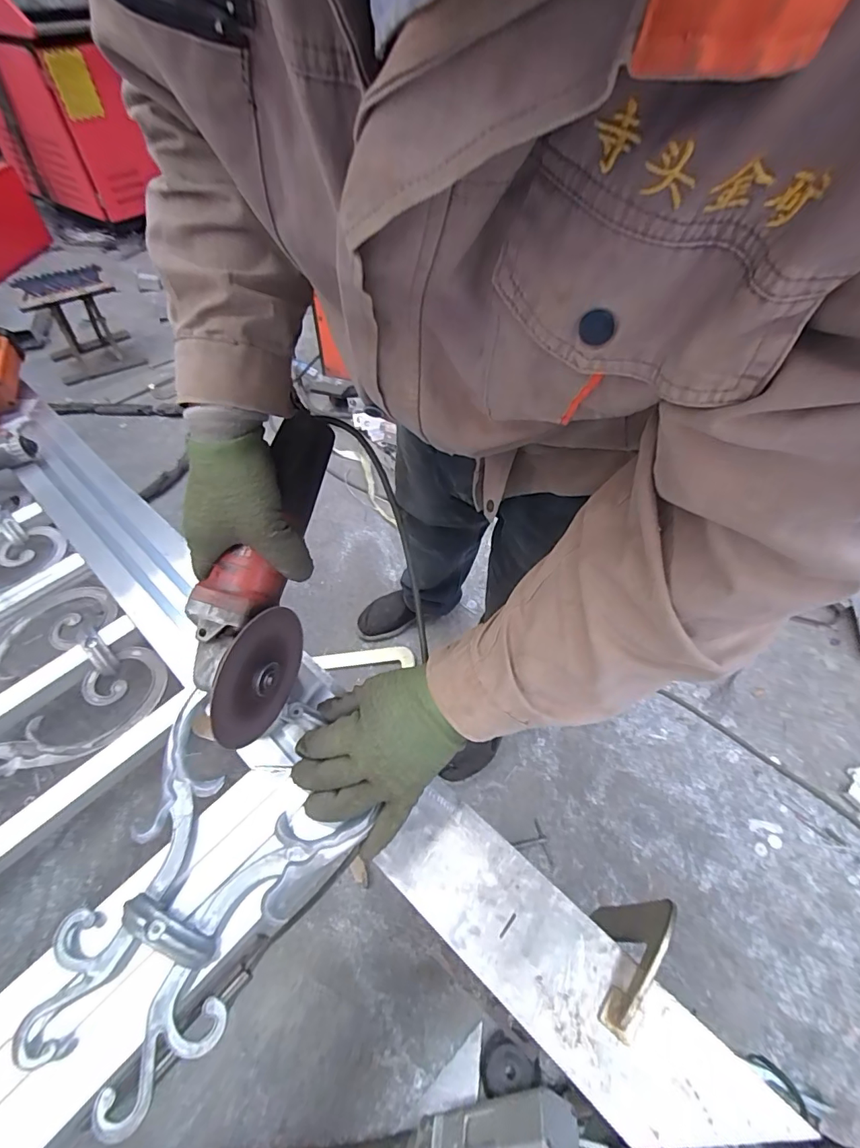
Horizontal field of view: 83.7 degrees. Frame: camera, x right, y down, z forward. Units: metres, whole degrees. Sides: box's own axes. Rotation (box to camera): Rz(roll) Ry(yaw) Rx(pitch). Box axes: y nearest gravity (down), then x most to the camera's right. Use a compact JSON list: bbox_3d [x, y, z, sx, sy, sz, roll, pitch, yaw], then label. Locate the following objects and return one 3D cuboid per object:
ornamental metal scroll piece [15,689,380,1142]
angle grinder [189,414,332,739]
[{"bbox_3d":[-0.202,0.247,0.382,0.211,0.028,0.237,23,56,16],"label":"ornamental metal scroll piece"},{"bbox_3d":[-0.151,-0.005,0.429,0.072,0.101,0.287,8,75,5],"label":"angle grinder"}]

